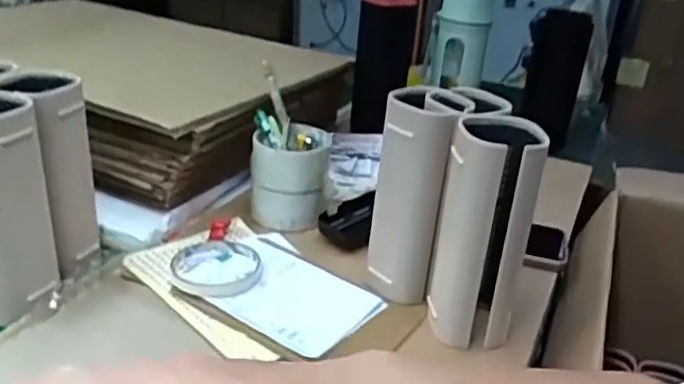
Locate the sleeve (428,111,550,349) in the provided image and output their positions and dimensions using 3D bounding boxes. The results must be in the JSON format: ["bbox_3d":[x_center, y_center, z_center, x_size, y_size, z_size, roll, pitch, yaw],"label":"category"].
[{"bbox_3d":[0.115,0.033,0.559,0.072,0.181,0.068,10,27,12],"label":"sleeve"}]

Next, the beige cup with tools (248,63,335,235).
[{"bbox_3d":[-0.054,-0.047,0.732,0.081,0.134,0.098,2,26,-5],"label":"beige cup with tools"}]

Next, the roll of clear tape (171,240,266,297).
[{"bbox_3d":[-0.115,0.066,0.623,0.080,0.011,0.091,-5,27,-18],"label":"roll of clear tape"}]

